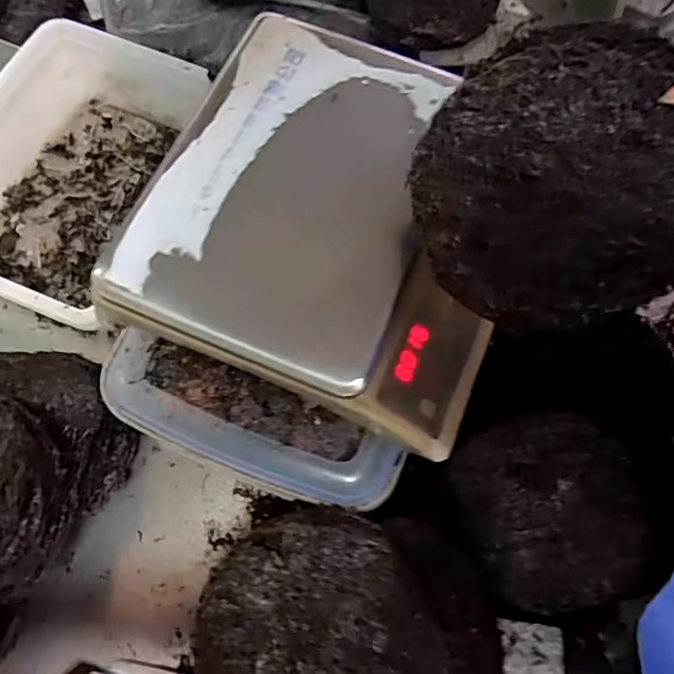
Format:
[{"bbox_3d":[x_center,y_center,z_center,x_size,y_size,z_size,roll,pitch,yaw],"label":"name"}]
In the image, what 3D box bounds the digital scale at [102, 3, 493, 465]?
[{"bbox_3d":[0.007,-0.102,0.504,0.321,0.086,0.346,21,70,5],"label":"digital scale"}]

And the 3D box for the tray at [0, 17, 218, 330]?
[{"bbox_3d":[-0.347,-0.210,0.717,0.271,0.105,0.369,23,71,6],"label":"tray"}]

